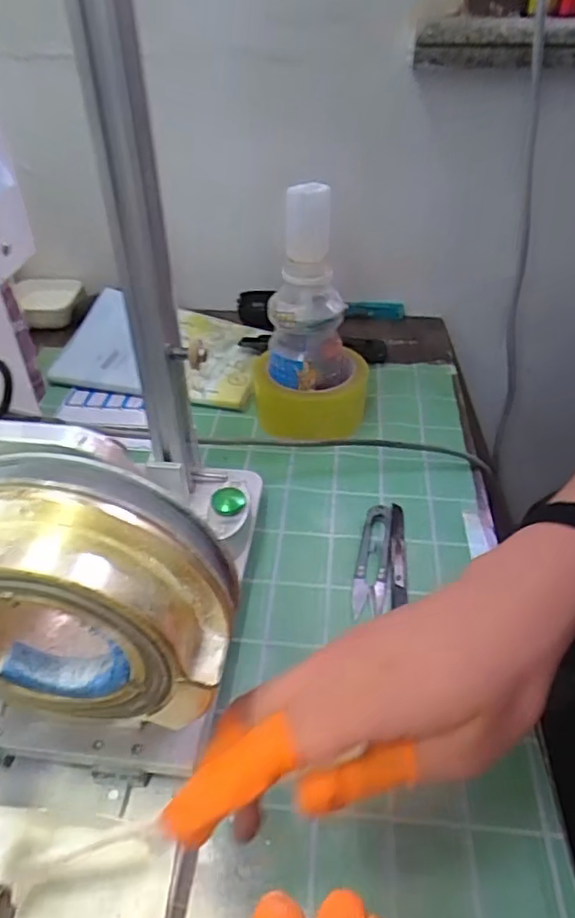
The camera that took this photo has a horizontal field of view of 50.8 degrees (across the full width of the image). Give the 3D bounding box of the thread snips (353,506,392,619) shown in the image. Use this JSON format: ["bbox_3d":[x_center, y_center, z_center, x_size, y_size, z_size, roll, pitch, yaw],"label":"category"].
[{"bbox_3d":[0.062,0.071,0.439,0.023,0.008,0.095,7,41,8],"label":"thread snips"}]

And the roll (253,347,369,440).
[{"bbox_3d":[0.023,-0.057,0.557,0.103,0.048,0.103,0,41,0],"label":"roll"}]

